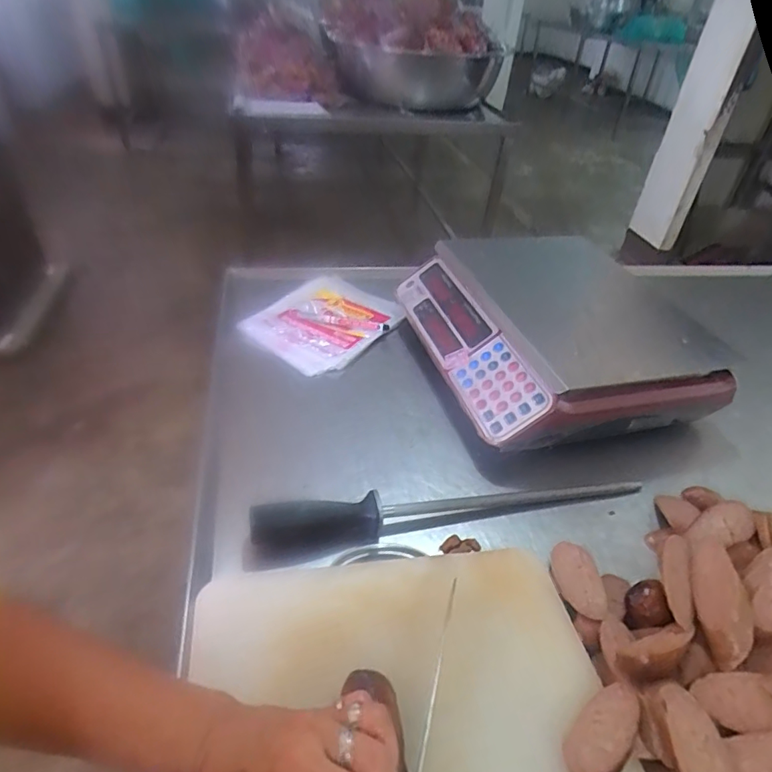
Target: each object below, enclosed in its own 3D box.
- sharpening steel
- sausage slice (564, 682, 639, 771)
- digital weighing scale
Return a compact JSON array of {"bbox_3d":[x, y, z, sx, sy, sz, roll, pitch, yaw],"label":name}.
[{"bbox_3d":[0.076,0.123,0.513,0.400,0.038,0.046,-4,40,-11],"label":"sharpening steel"},{"bbox_3d":[0.145,0.228,0.345,0.031,0.020,0.076,30,45,27],"label":"sausage slice"},{"bbox_3d":[0.216,-0.076,0.711,0.324,0.105,0.350,-8,41,-16],"label":"digital weighing scale"}]

